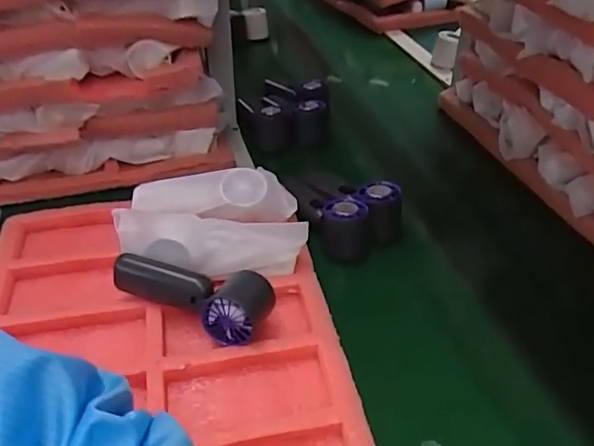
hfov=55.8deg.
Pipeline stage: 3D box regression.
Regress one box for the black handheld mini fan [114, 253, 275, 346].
[{"bbox_3d":[-0.101,0.068,0.549,0.151,0.058,0.062,16,40,18],"label":"black handheld mini fan"}]

